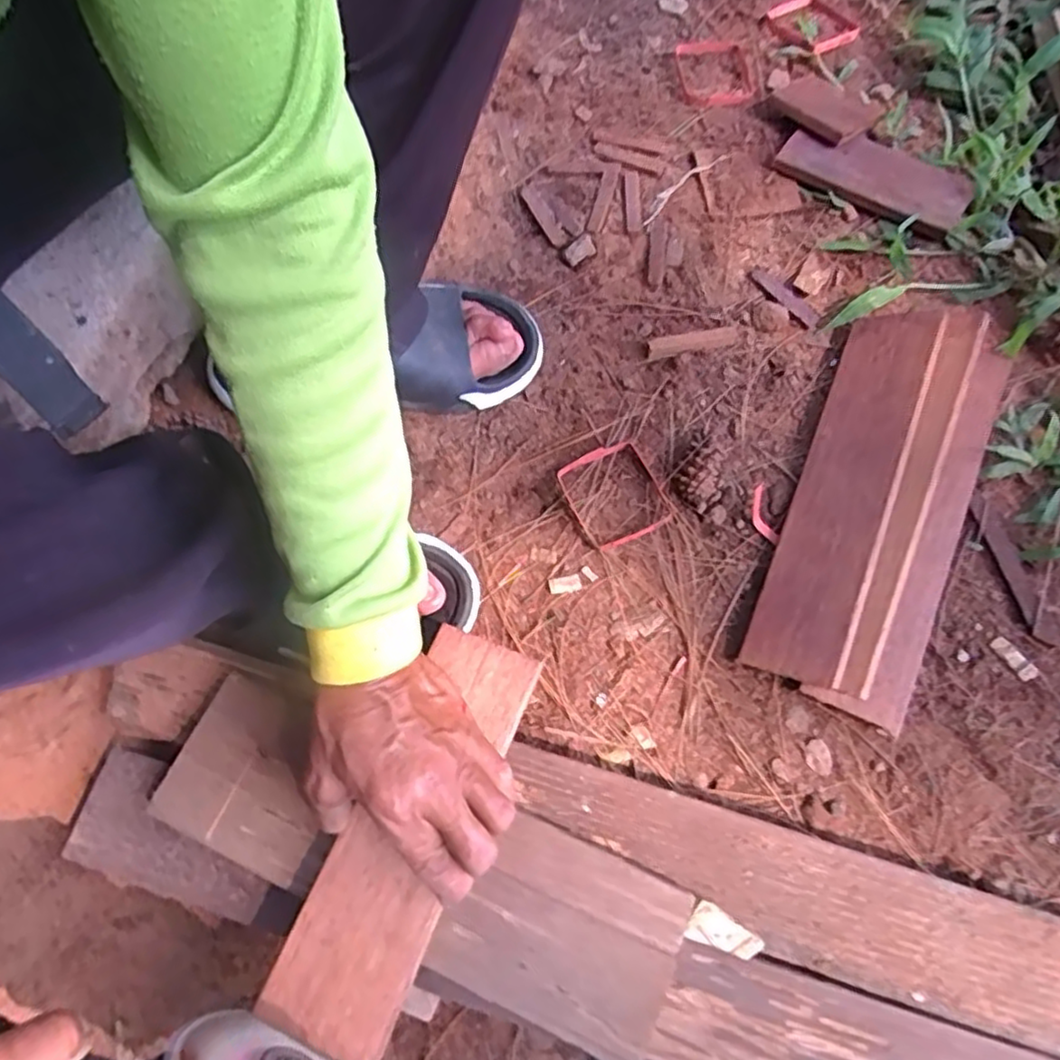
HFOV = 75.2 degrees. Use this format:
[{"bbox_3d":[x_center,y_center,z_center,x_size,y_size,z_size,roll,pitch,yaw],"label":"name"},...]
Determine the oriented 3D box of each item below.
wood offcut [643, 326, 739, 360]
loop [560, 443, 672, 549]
[{"bbox_3d":[0.130,-0.149,0.550,0.076,0.008,0.018,-10,71,-2],"label":"wood offcut"},{"bbox_3d":[0.062,-0.028,0.507,0.065,0.008,0.076,-27,73,-7],"label":"loop"}]

